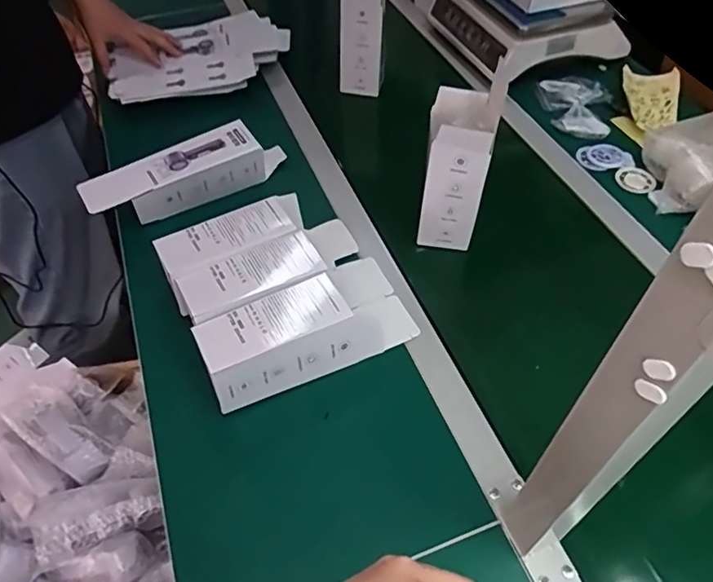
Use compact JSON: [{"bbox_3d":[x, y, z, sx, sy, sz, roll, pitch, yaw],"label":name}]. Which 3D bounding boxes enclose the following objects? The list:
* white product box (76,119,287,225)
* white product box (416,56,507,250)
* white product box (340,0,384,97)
[{"bbox_3d":[-0.245,-0.171,0.805,0.282,0.069,0.077,-28,56,-19],"label":"white product box"},{"bbox_3d":[0.127,-0.159,0.704,0.082,0.207,0.088,7,52,7],"label":"white product box"},{"bbox_3d":[0.011,-0.436,0.945,0.078,0.186,0.067,4,52,5],"label":"white product box"}]

